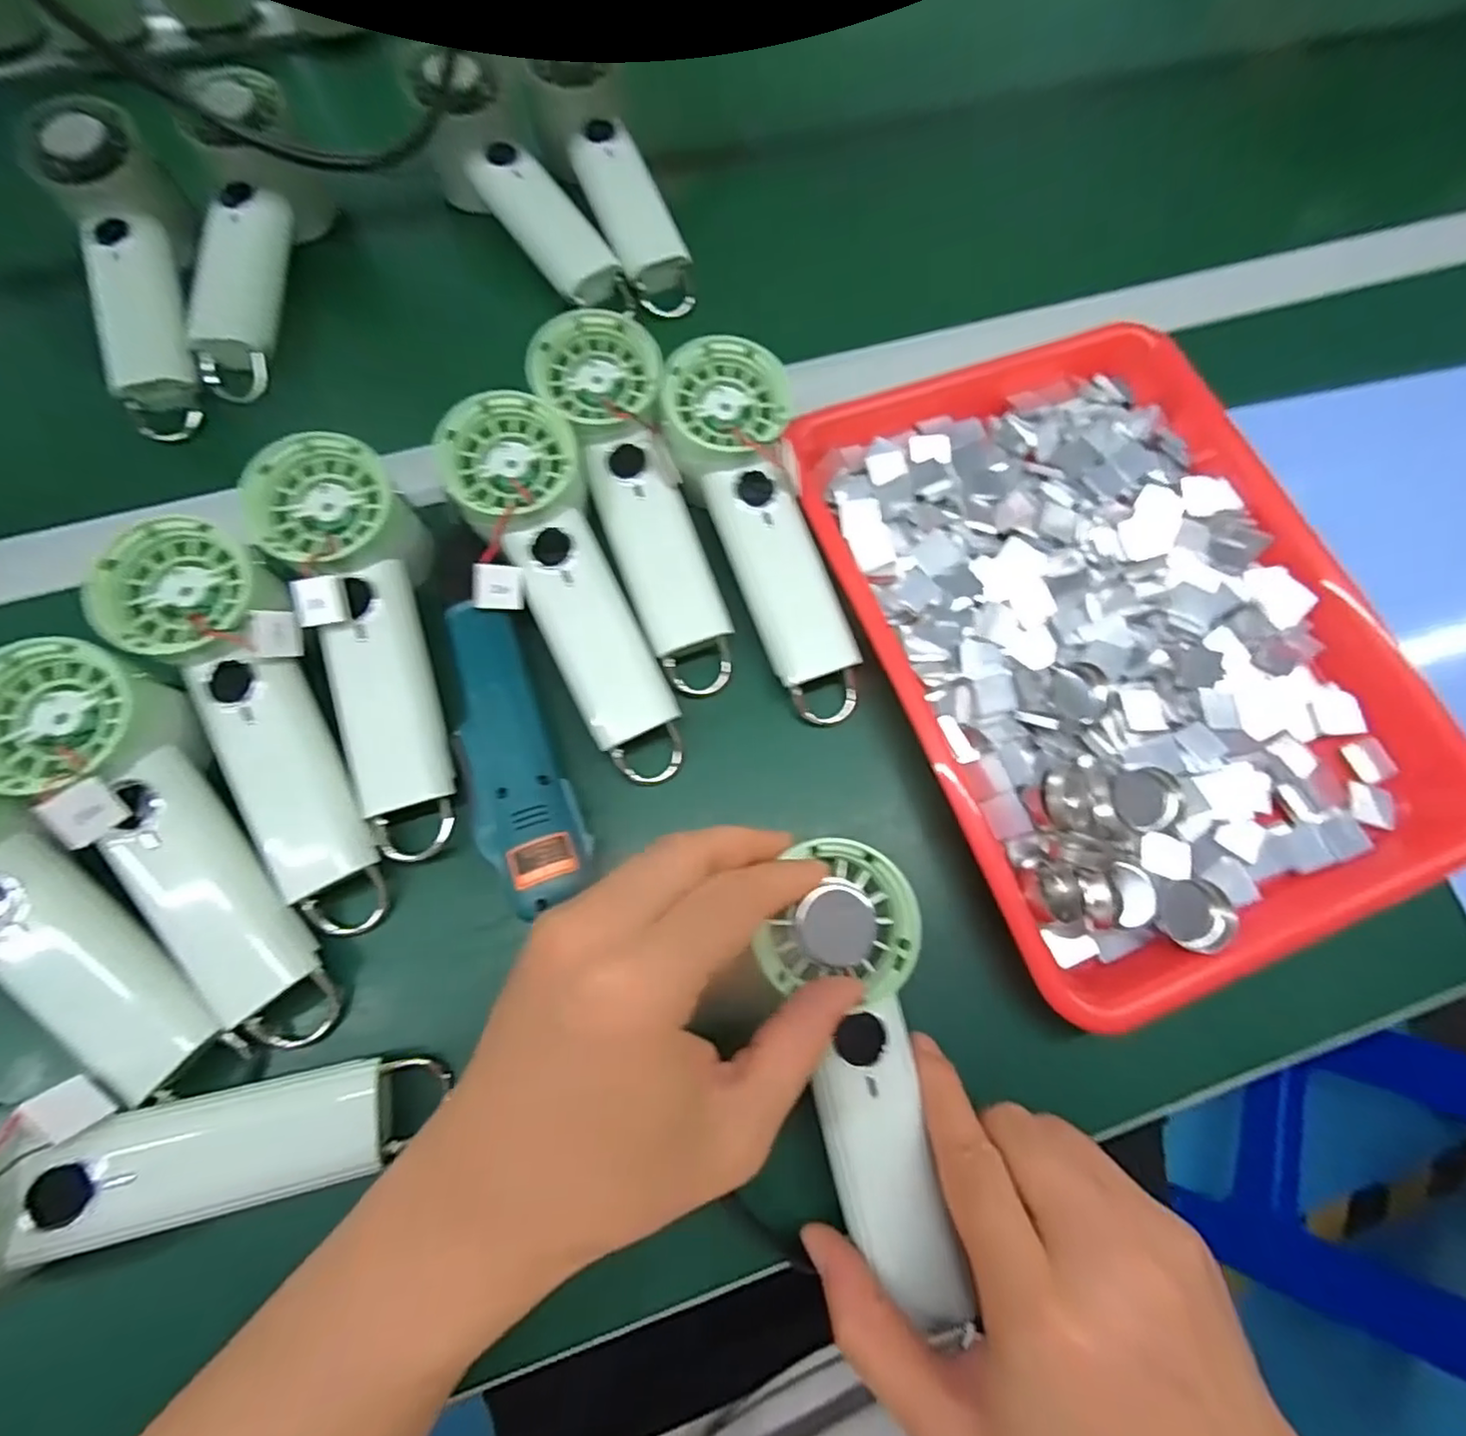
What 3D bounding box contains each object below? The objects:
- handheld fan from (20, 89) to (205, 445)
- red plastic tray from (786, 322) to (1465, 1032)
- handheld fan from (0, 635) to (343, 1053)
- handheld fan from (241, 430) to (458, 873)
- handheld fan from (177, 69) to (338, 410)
[{"bbox_3d":[-0.348,-0.251,0.372,0.051,0.046,0.181,-12,90,-5],"label":"handheld fan"},{"bbox_3d":[0.196,-0.054,0.334,0.254,0.031,0.345,-21,74,-7],"label":"red plastic tray"},{"bbox_3d":[-0.231,0.052,0.263,0.058,0.041,0.193,-38,91,-11],"label":"handheld fan"},{"bbox_3d":[-0.162,-0.036,0.295,0.062,0.034,0.196,-17,88,-6],"label":"handheld fan"},{"bbox_3d":[-0.292,-0.286,0.378,0.064,0.066,0.177,-6,73,-3],"label":"handheld fan"}]

